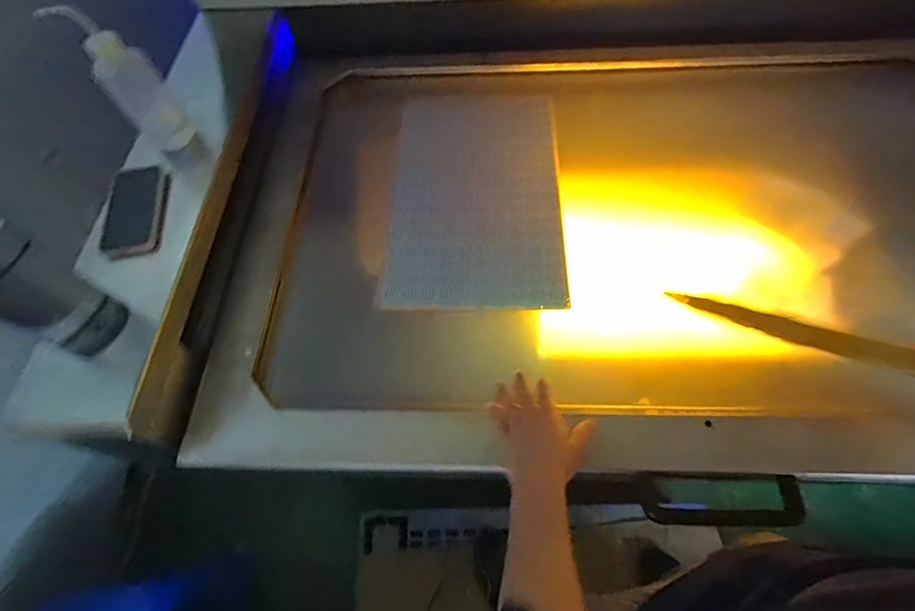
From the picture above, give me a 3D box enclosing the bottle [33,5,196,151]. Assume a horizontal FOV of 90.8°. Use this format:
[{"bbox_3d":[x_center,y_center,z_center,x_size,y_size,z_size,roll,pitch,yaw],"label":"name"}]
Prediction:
[{"bbox_3d":[-0.474,-0.319,0.671,0.073,0.176,0.061,-37,68,-13],"label":"bottle"}]

